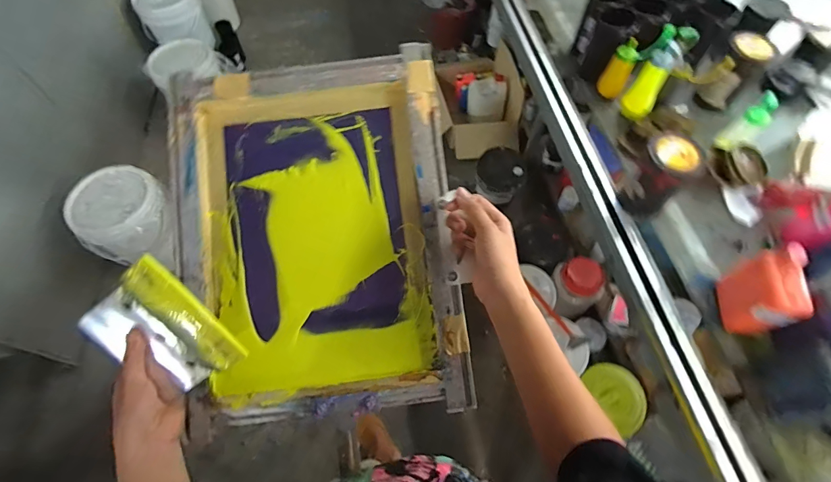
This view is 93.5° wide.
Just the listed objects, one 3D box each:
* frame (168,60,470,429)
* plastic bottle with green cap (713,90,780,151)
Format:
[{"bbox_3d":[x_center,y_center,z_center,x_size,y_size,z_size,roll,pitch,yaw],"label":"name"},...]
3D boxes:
[{"bbox_3d":[-0.137,-0.014,0.545,0.388,0.042,0.474,-4,82,3],"label":"frame"},{"bbox_3d":[0.779,-0.277,0.918,0.051,0.152,0.065,4,42,-49],"label":"plastic bottle with green cap"}]

